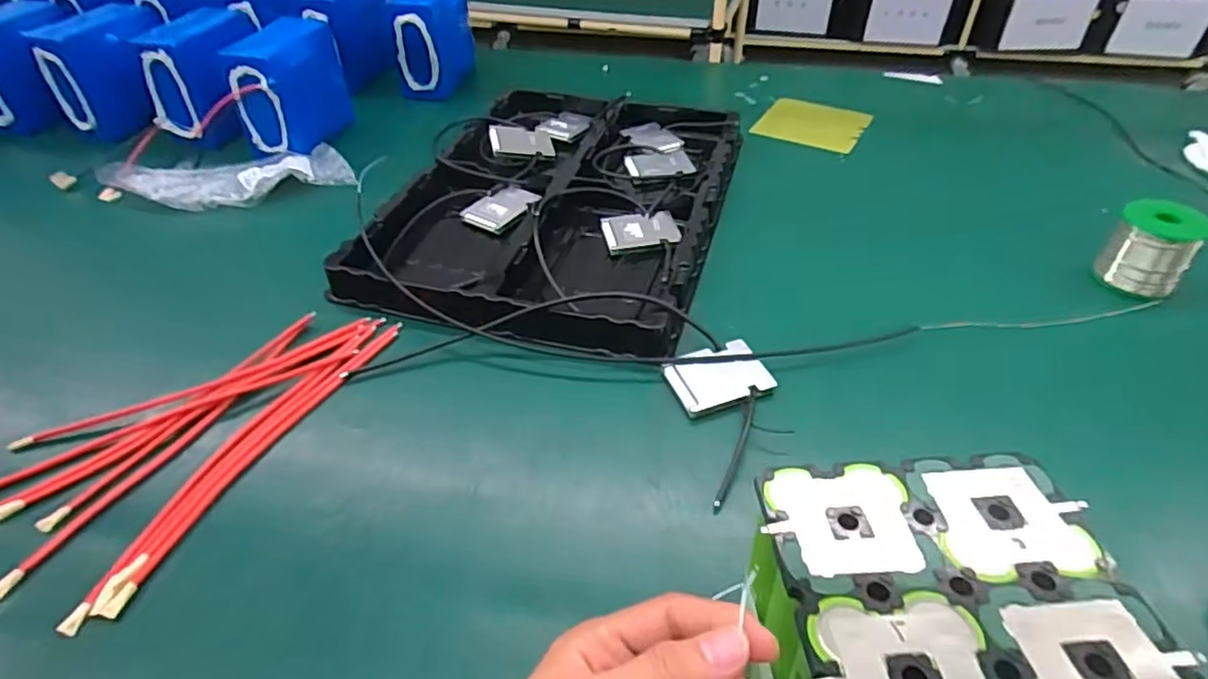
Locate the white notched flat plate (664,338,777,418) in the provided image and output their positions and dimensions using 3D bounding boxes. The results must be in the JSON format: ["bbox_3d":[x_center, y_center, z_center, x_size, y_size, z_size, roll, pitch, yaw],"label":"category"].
[{"bbox_3d":[0.097,0.030,0.548,0.080,0.008,0.060,-15,45,-14],"label":"white notched flat plate"}]

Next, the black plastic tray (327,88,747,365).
[{"bbox_3d":[-0.041,-0.176,0.760,0.348,0.039,0.481,11,44,13],"label":"black plastic tray"}]

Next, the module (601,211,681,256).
[{"bbox_3d":[0.040,-0.119,0.716,0.081,0.012,0.065,-6,43,-5],"label":"module"}]

